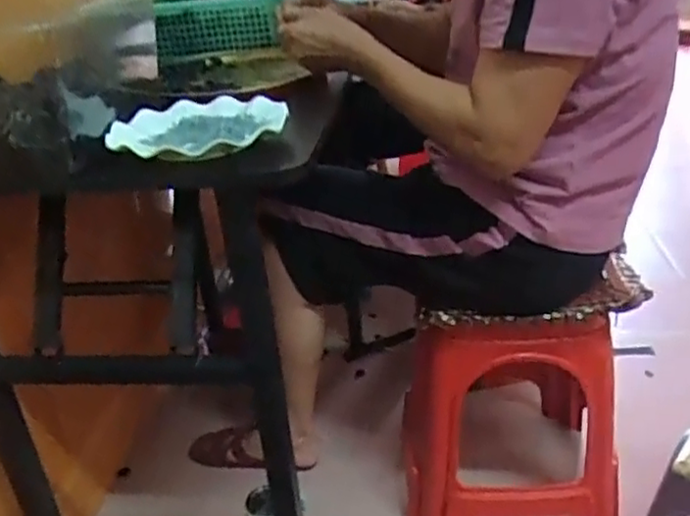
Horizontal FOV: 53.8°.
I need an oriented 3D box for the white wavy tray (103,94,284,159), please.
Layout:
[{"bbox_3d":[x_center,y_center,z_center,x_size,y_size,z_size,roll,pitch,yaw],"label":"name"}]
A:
[{"bbox_3d":[-0.153,-0.140,0.724,0.180,0.027,0.179,-5,26,-1],"label":"white wavy tray"}]

